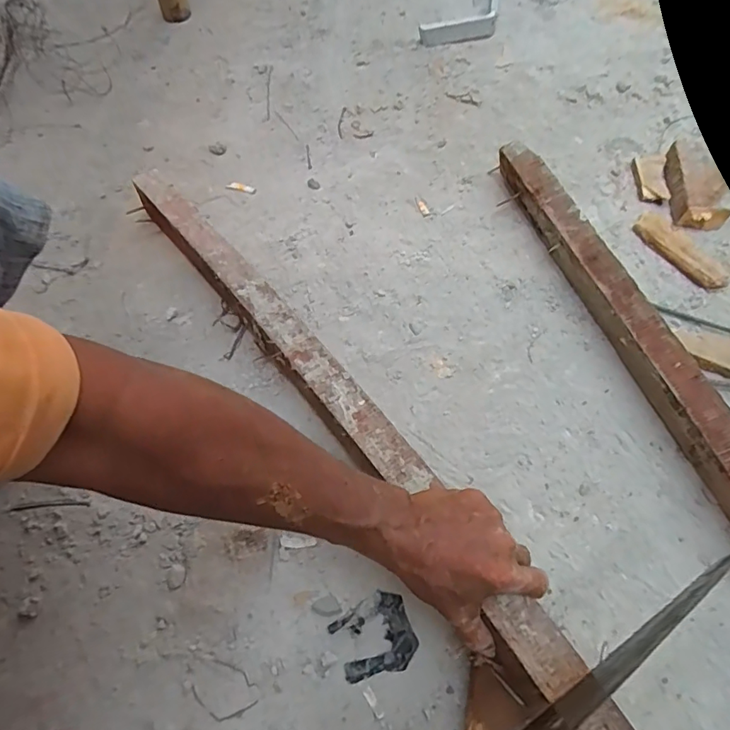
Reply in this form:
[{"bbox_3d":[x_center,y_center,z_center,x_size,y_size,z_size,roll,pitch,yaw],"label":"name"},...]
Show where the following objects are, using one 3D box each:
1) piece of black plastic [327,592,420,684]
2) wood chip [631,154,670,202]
[{"bbox_3d":[0.008,0.235,0.427,0.066,0.005,0.061,-18,58,-10],"label":"piece of black plastic"},{"bbox_3d":[0.412,-0.273,0.712,0.042,0.014,0.093,11,58,8],"label":"wood chip"}]

